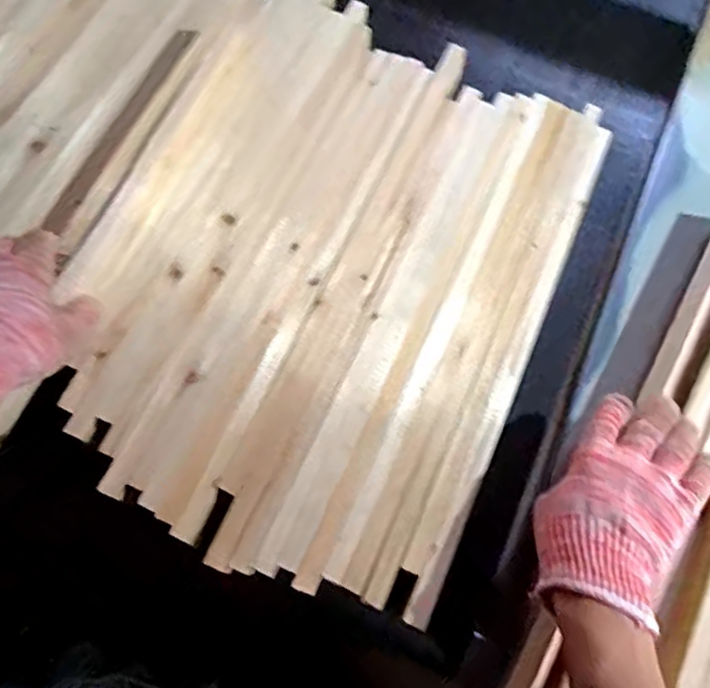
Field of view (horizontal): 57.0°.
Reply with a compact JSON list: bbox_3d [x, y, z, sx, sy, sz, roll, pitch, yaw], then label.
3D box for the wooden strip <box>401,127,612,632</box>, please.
[{"bbox_3d":[0.143,0.000,0.562,0.019,0.012,0.478,24,70,7],"label":"wooden strip"}]

